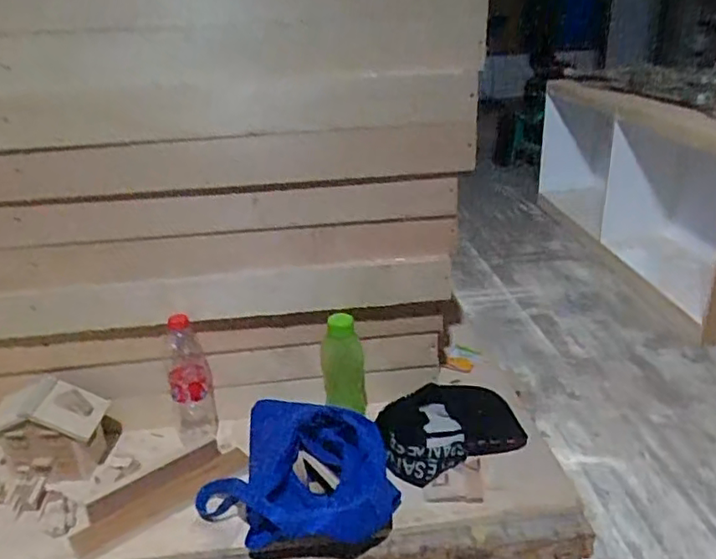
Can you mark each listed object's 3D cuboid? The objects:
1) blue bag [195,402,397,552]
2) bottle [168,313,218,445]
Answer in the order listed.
[{"bbox_3d":[-0.085,0.275,0.849,0.268,0.120,0.181,4,26,15],"label":"blue bag"},{"bbox_3d":[-0.270,0.153,0.952,0.065,0.191,0.053,-10,26,-14],"label":"bottle"}]

